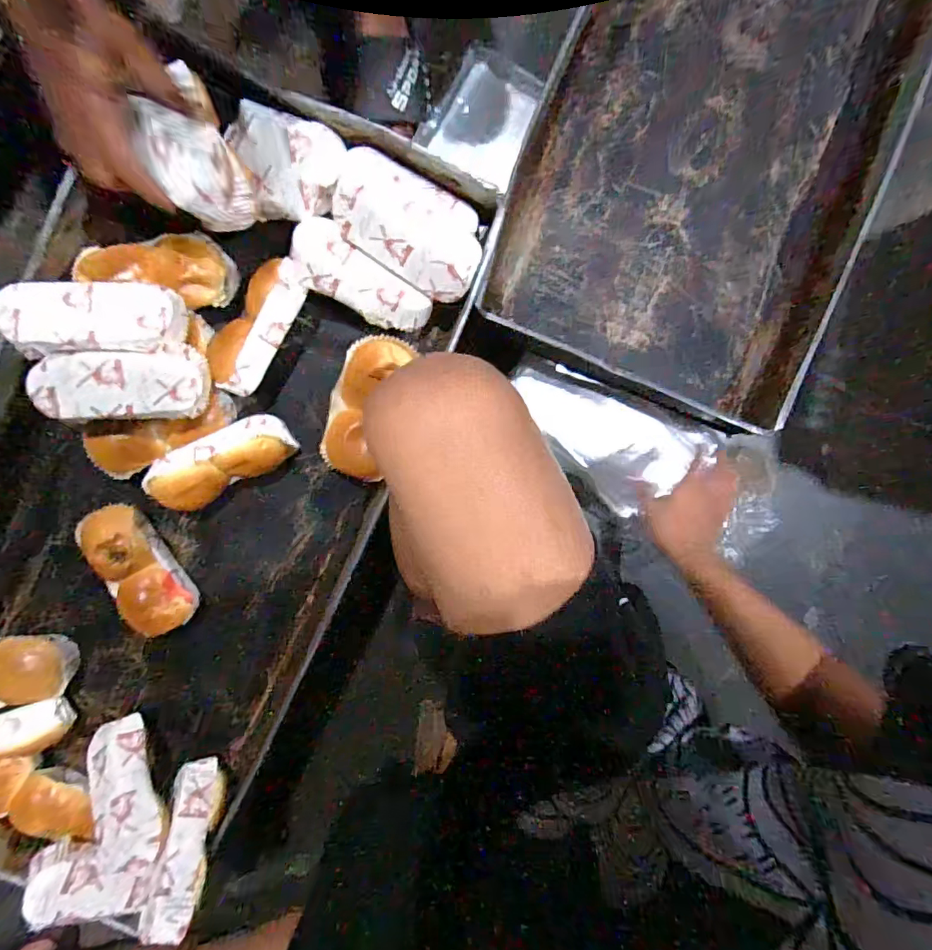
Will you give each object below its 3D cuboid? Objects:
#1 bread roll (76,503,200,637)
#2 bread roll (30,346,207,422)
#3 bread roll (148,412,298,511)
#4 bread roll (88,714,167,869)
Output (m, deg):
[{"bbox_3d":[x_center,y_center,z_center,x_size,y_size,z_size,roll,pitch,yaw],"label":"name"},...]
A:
[{"bbox_3d":[-0.344,0.098,0.517,0.066,0.042,0.140,-32,104,-15],"label":"bread roll"},{"bbox_3d":[-0.313,-0.083,0.454,0.139,0.056,0.064,-6,95,0],"label":"bread roll"},{"bbox_3d":[-0.247,-0.013,0.495,0.146,0.050,0.057,-27,90,-5],"label":"bread roll"},{"bbox_3d":[-0.352,0.327,0.504,0.062,0.039,0.141,-32,64,-5],"label":"bread roll"}]

